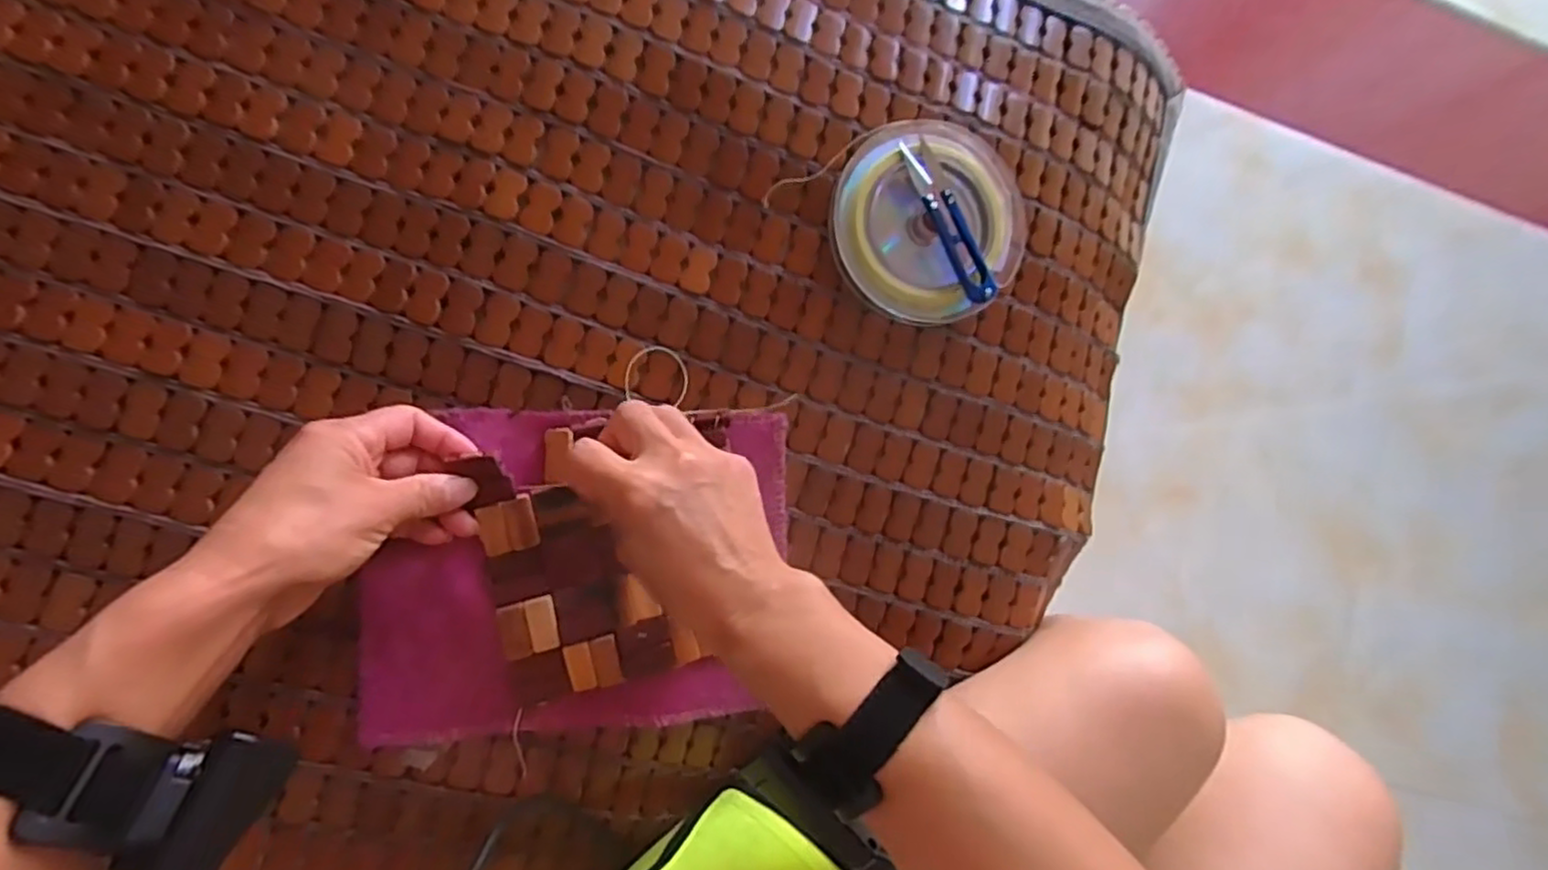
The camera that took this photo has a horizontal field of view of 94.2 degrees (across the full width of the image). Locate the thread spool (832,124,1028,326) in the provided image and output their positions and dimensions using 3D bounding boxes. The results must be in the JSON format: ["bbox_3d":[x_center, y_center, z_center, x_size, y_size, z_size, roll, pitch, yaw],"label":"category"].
[{"bbox_3d":[0.094,-0.130,0.432,0.118,0.026,0.112,1,85,-8],"label":"thread spool"}]

